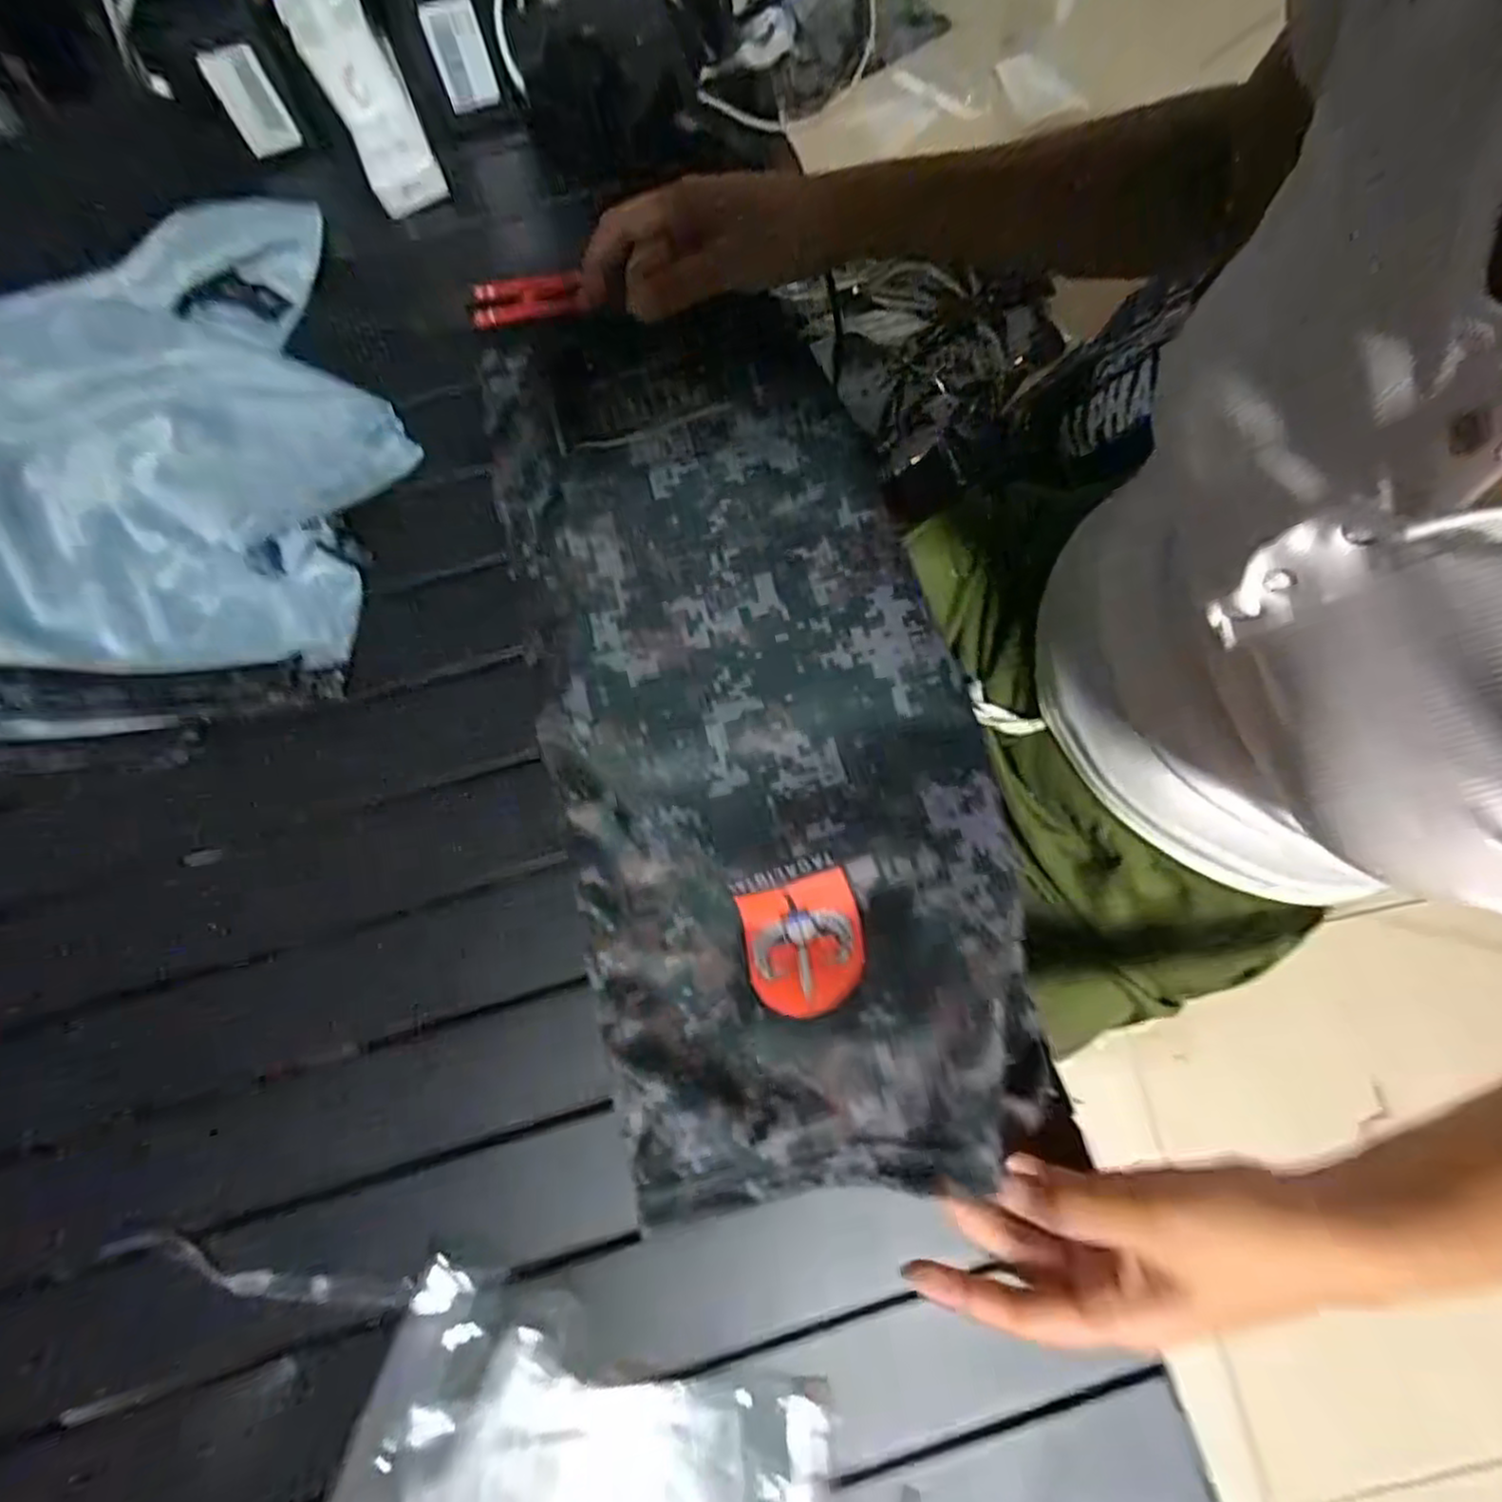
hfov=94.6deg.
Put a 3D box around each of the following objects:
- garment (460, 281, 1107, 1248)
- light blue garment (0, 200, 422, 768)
[{"bbox_3d":[-0.008,-0.047,0.356,0.207,0.060,0.484,-15,76,-4],"label":"garment"},{"bbox_3d":[-0.342,-0.147,0.379,0.279,0.032,0.297,-22,80,-6],"label":"light blue garment"}]

